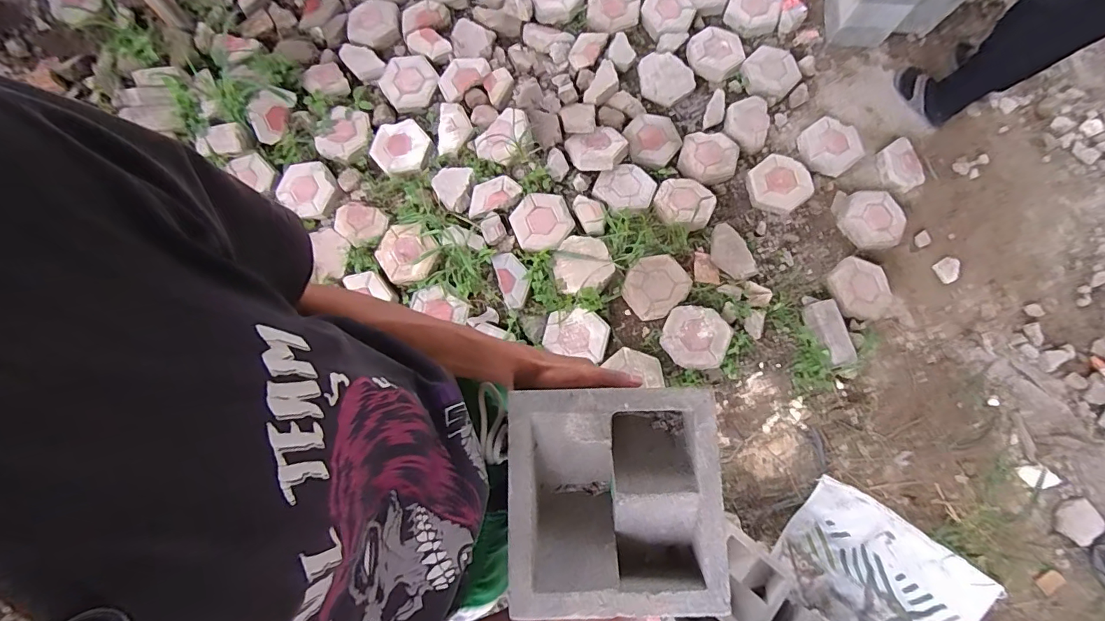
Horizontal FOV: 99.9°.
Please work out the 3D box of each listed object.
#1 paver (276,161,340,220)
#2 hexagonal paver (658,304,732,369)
[{"bbox_3d":[-0.834,-0.415,1.589,0.182,0.042,0.204,-37,79,-7],"label":"paver"},{"bbox_3d":[0.450,0.080,1.463,0.195,0.053,0.200,15,76,4],"label":"hexagonal paver"}]

